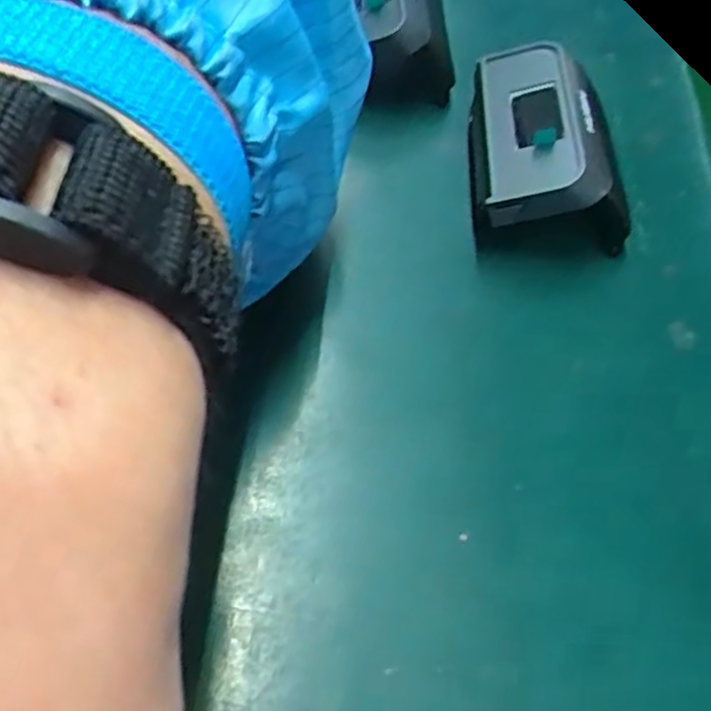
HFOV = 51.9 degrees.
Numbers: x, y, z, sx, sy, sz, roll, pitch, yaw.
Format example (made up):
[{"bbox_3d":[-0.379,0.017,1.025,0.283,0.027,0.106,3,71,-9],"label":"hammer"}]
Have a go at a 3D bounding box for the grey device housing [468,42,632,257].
[{"bbox_3d":[0.060,-0.066,0.231,0.045,0.033,0.072,9,53,-7],"label":"grey device housing"}]

